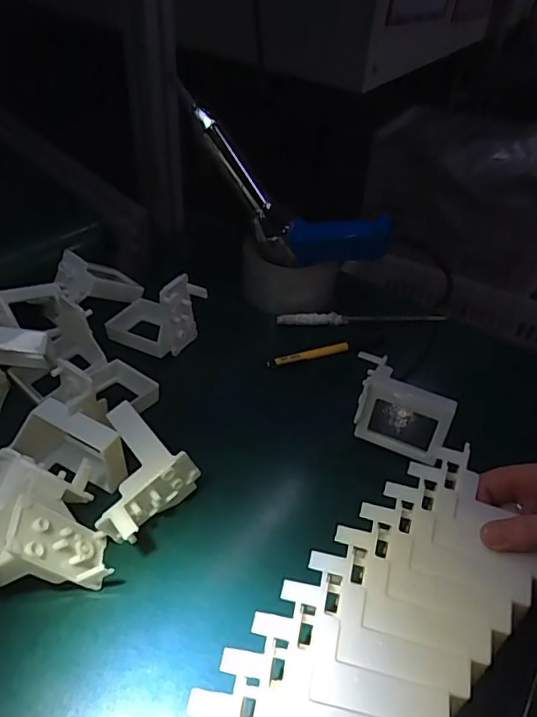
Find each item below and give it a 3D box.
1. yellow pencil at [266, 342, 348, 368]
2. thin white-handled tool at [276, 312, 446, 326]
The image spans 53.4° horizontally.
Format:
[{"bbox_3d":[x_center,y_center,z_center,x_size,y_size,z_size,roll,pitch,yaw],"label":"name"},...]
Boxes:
[{"bbox_3d":[0.041,-0.004,0.549,0.087,0.008,0.009,-10,44,-15],"label":"yellow pencil"},{"bbox_3d":[0.105,-0.047,0.594,0.189,0.006,0.012,-1,42,-6],"label":"thin white-handled tool"}]

